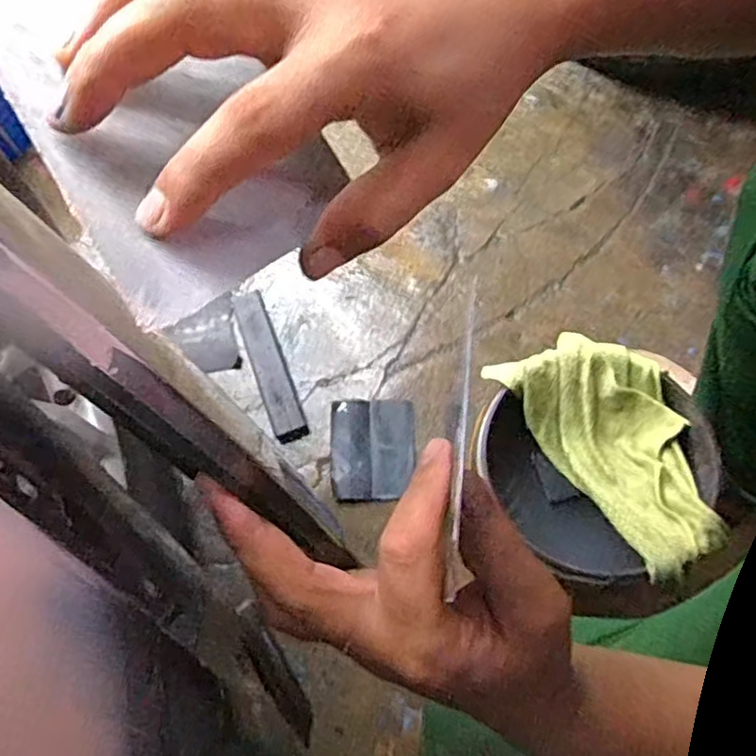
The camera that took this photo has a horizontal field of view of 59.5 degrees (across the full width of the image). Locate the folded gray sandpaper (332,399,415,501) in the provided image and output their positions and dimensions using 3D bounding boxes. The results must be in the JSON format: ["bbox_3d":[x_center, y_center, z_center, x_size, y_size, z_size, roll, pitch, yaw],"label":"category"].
[{"bbox_3d":[-0.007,0.094,0.894,0.108,0.017,0.138,-2,69,0],"label":"folded gray sandpaper"}]

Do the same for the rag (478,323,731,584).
[{"bbox_3d":[0.240,0.056,0.663,0.138,0.055,0.250,-32,72,-11],"label":"rag"}]

